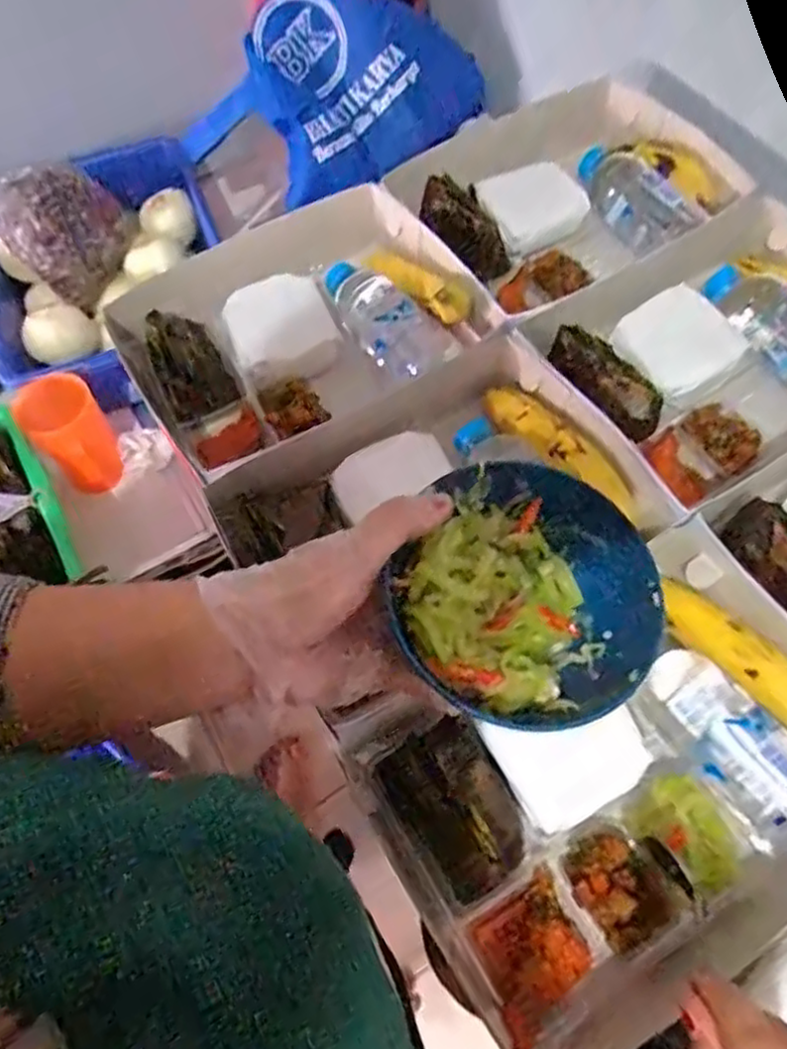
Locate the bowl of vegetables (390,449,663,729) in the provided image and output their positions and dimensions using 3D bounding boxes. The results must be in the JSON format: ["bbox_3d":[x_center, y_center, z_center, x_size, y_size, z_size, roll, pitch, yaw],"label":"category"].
[{"bbox_3d":[0.071,0.039,0.367,0.124,0.053,0.132,-1,64,2],"label":"bowl of vegetables"}]

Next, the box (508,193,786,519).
[{"bbox_3d":[0.267,-0.150,0.582,0.275,0.080,0.201,-32,66,-12],"label":"box"}]

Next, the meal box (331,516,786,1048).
[{"bbox_3d":[0.144,0.160,0.442,0.289,0.057,0.216,-29,66,-11],"label":"meal box"}]

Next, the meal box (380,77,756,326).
[{"bbox_3d":[0.172,-0.302,0.663,0.299,0.076,0.214,-30,66,-12],"label":"meal box"}]

